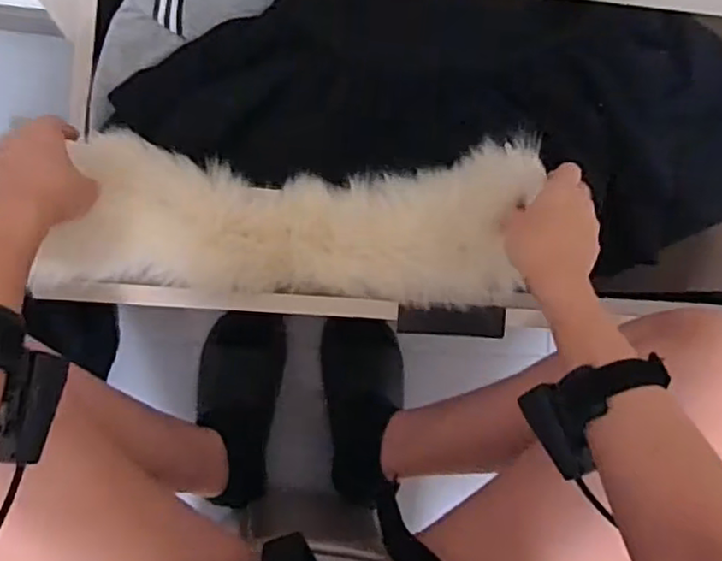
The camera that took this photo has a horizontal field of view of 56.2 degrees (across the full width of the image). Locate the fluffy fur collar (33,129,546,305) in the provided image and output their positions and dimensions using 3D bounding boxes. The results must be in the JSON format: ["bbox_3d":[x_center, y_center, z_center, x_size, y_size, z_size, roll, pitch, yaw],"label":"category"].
[{"bbox_3d":[-0.056,-0.053,0.593,0.415,0.093,0.132,0,87,-6],"label":"fluffy fur collar"}]

